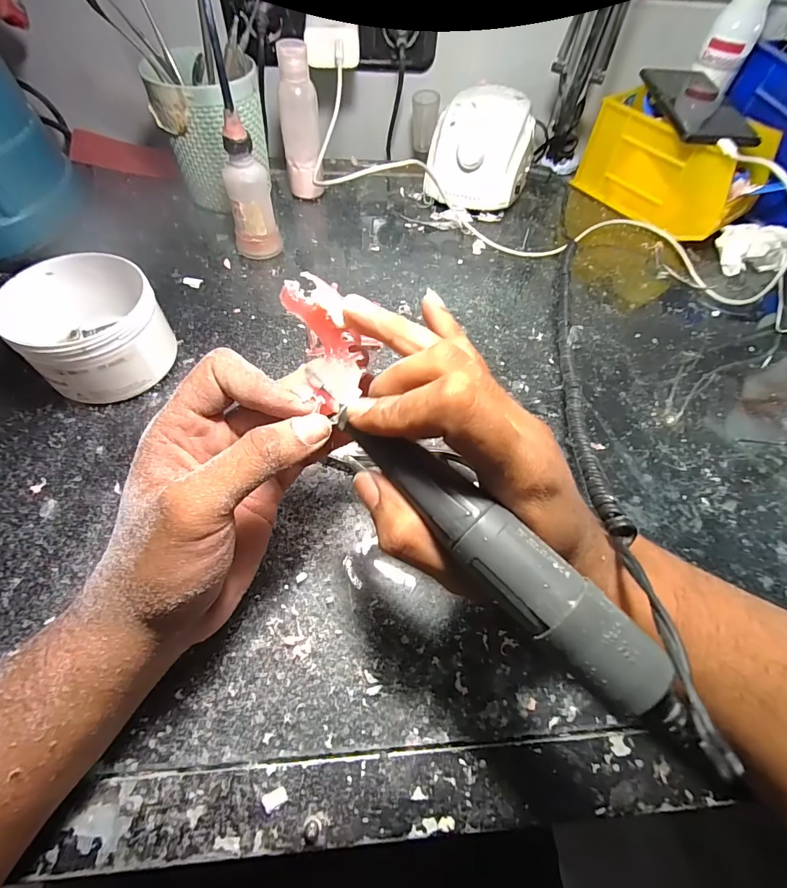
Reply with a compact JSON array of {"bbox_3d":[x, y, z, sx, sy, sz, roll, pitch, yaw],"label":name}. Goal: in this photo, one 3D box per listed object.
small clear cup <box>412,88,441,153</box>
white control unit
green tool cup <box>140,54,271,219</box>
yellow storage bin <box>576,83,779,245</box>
[{"bbox_3d":[0.035,-0.370,0.477,0.029,0.053,0.028,5,58,-1],"label":"small clear cup"},{"bbox_3d":[0.098,-0.322,0.457,0.108,0.080,0.130,14,58,5],"label":"white control unit"},{"bbox_3d":[-0.172,-0.300,0.399,0.091,0.126,0.075,-15,60,-13],"label":"green tool cup"},{"bbox_3d":[0.307,-0.305,0.456,0.102,0.086,0.169,-30,65,-21],"label":"yellow storage bin"}]

